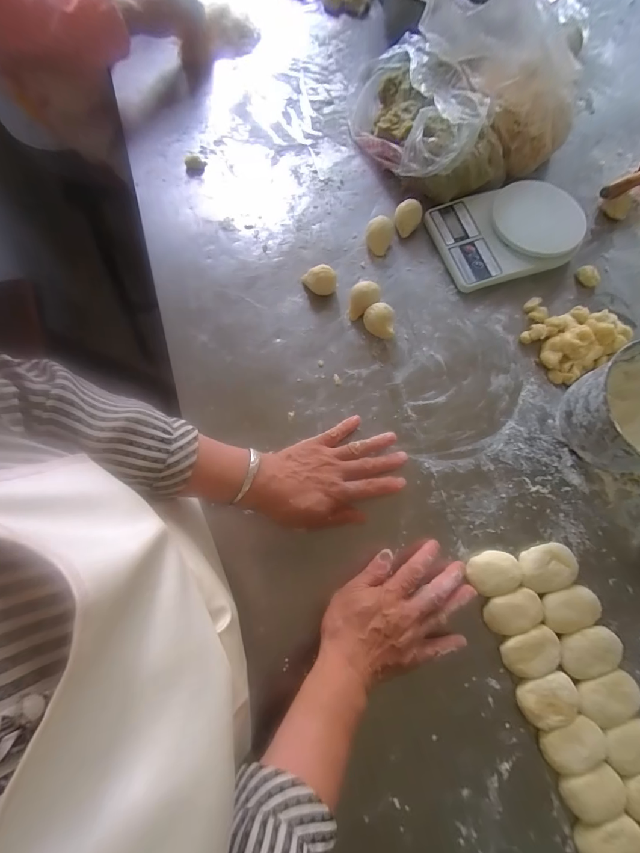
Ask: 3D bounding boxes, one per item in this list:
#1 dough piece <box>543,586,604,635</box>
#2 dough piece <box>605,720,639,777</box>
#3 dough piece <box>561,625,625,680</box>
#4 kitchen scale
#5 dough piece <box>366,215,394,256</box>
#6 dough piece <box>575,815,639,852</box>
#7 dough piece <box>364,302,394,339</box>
[{"bbox_3d":[0.283,0.208,0.407,0.063,0.020,0.042,-18,75,-7],"label":"dough piece"},{"bbox_3d":[0.324,0.332,0.374,0.060,0.017,0.041,-14,75,-6],"label":"dough piece"},{"bbox_3d":[0.299,0.248,0.395,0.067,0.021,0.044,-15,75,-6],"label":"dough piece"},{"bbox_3d":[0.272,-0.290,0.528,0.192,0.053,0.145,-14,75,-6],"label":"kitchen scale"},{"bbox_3d":[0.089,-0.287,0.537,0.038,0.026,0.045,19,74,4],"label":"dough piece"},{"bbox_3d":[0.283,0.404,0.346,0.064,0.019,0.040,-14,75,-6],"label":"dough piece"},{"bbox_3d":[0.080,-0.142,0.491,0.036,0.037,0.042,-8,74,-4],"label":"dough piece"}]

